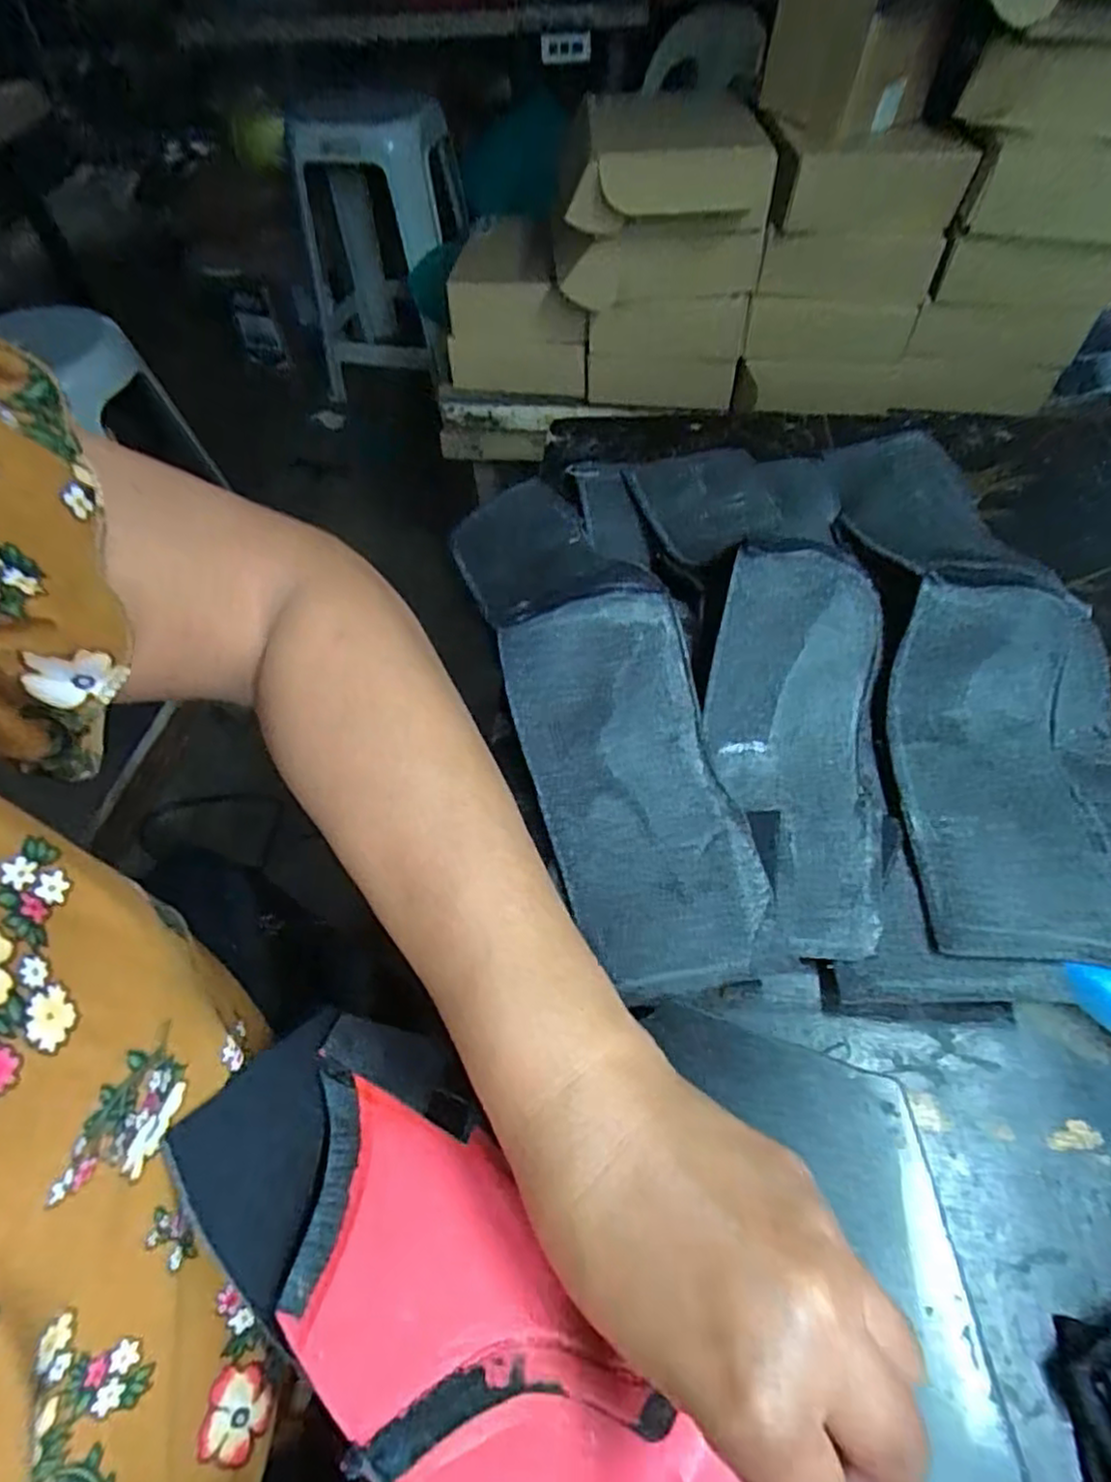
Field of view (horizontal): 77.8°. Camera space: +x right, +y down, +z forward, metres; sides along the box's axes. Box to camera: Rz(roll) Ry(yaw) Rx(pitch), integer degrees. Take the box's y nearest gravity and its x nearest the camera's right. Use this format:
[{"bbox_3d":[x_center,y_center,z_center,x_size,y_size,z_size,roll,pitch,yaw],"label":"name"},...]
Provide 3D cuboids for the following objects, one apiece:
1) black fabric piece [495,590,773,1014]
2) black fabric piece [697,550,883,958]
[{"bbox_3d":[0.036,0.019,0.333,0.090,0.025,0.184,-13,69,-6],"label":"black fabric piece"},{"bbox_3d":[0.119,0.001,0.332,0.090,0.041,0.195,0,74,3],"label":"black fabric piece"}]

